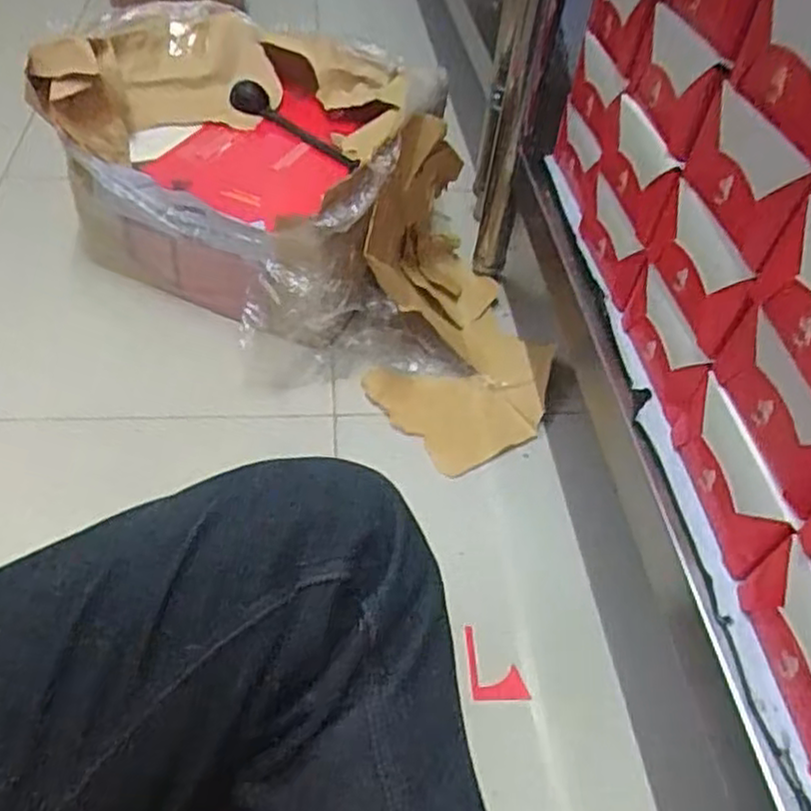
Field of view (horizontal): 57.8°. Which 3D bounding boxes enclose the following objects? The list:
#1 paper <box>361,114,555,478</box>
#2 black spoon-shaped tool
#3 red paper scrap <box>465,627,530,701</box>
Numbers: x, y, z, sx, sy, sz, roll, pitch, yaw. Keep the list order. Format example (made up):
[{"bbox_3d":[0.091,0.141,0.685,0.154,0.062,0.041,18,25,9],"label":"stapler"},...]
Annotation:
[{"bbox_3d":[0.050,-0.112,0.711,0.176,0.188,0.291,-1,48,-8],"label":"paper"},{"bbox_3d":[-0.117,-0.303,0.791,0.177,0.032,0.041,38,54,25],"label":"black spoon-shaped tool"},{"bbox_3d":[0.068,0.195,0.555,0.040,0.004,0.056,-2,52,-3],"label":"red paper scrap"}]

